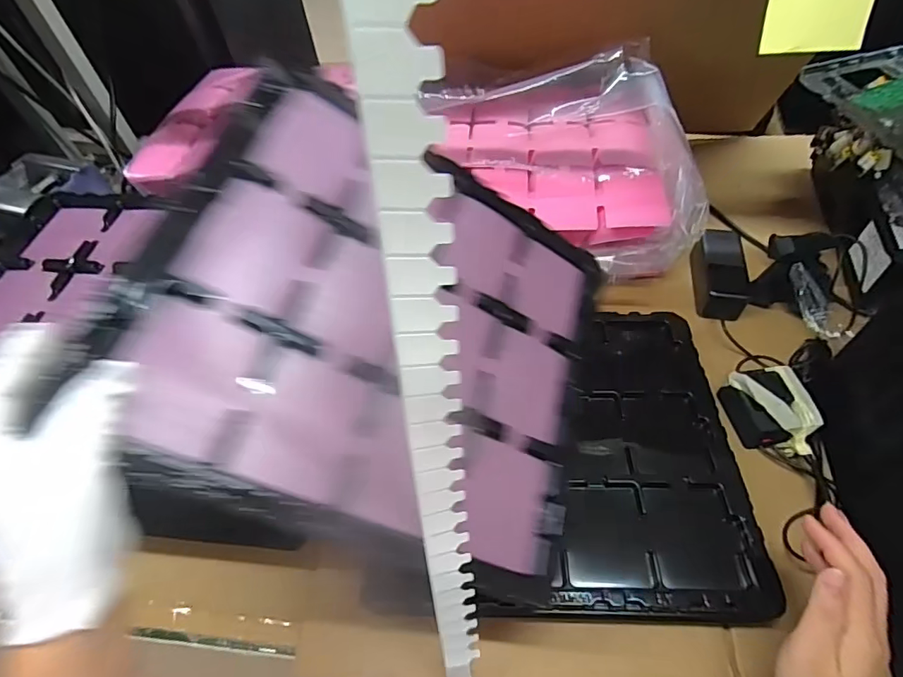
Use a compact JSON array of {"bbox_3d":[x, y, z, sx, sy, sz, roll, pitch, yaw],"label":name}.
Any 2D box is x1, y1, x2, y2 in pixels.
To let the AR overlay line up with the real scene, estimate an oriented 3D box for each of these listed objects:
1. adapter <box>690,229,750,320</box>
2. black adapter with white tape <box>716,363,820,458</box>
[{"bbox_3d":[0.373,-0.088,0.668,0.059,0.043,0.138,5,55,7],"label":"adapter"},{"bbox_3d":[0.357,0.081,0.536,0.080,0.052,0.097,-5,54,0],"label":"black adapter with white tape"}]

